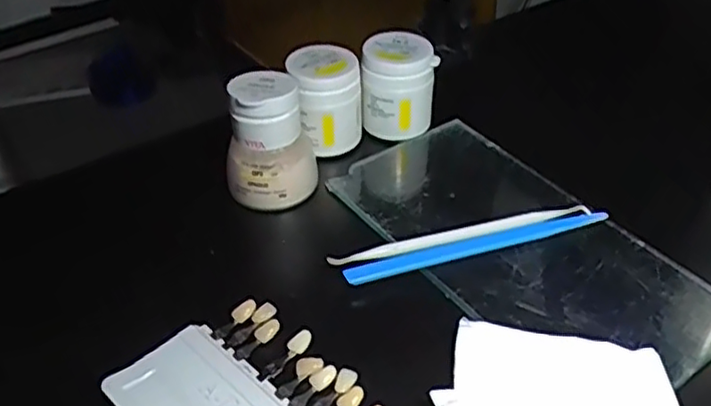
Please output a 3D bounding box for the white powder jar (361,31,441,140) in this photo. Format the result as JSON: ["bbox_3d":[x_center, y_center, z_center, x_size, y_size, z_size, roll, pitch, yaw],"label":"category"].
[{"bbox_3d":[0.026,-0.069,0.412,0.042,0.060,0.041,-2,39,2],"label":"white powder jar"}]

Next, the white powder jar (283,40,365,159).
[{"bbox_3d":[-0.015,-0.056,0.387,0.039,0.057,0.035,-7,39,-4],"label":"white powder jar"}]

